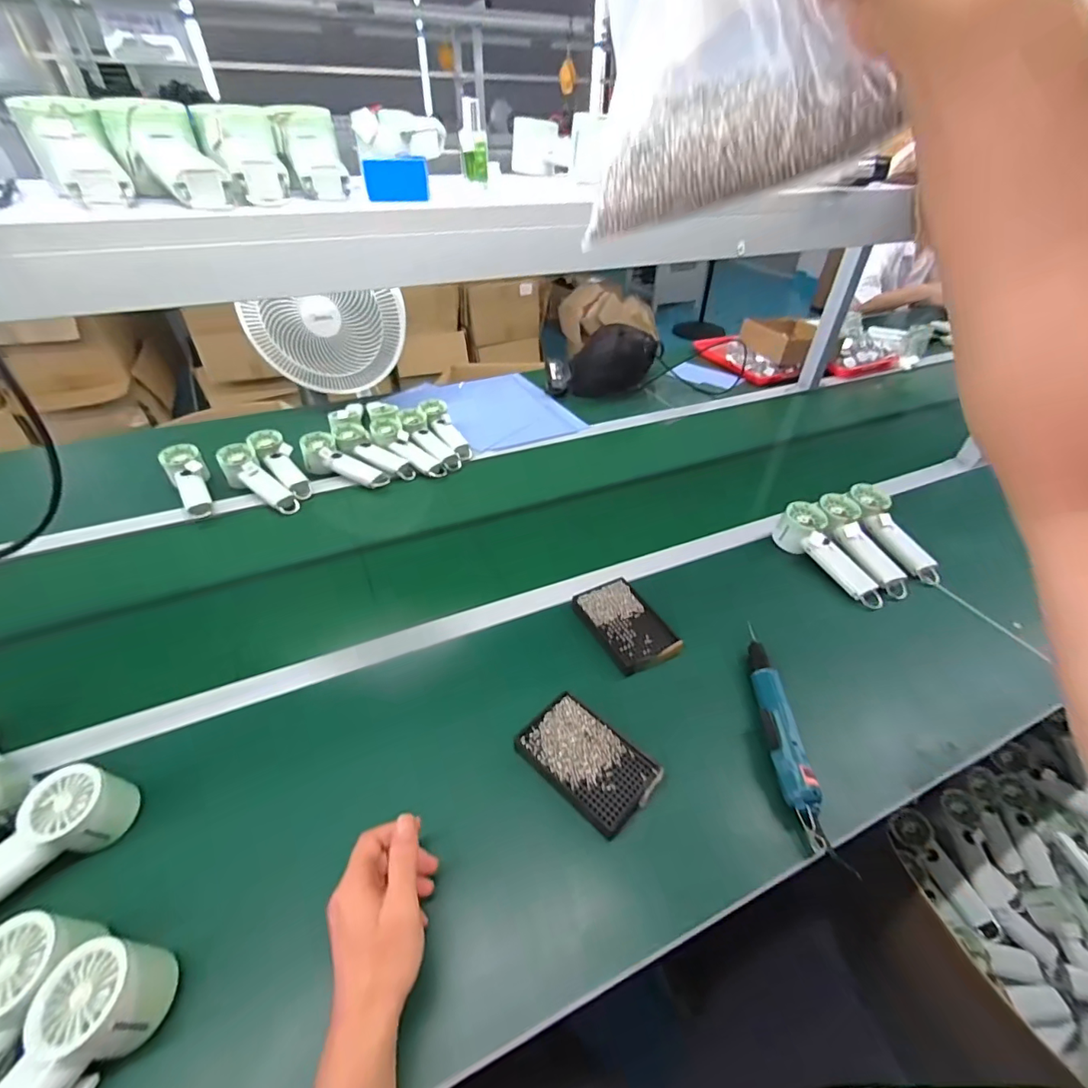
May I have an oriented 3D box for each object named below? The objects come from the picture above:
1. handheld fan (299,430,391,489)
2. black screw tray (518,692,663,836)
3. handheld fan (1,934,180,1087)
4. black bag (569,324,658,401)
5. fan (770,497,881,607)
[{"bbox_3d":[-0.399,-0.156,0.982,0.194,0.058,0.063,26,44,5],"label":"handheld fan"},{"bbox_3d":[0.046,0.234,0.531,0.142,0.026,0.088,33,50,32],"label":"black screw tray"},{"bbox_3d":[-0.354,0.384,0.331,0.068,0.063,0.201,21,57,22],"label":"handheld fan"},{"bbox_3d":[0.180,-0.500,1.298,0.134,0.165,0.243,31,49,30],"label":"black bag"},{"bbox_3d":[0.452,0.021,0.775,0.057,0.069,0.198,-18,58,-21],"label":"fan"}]

